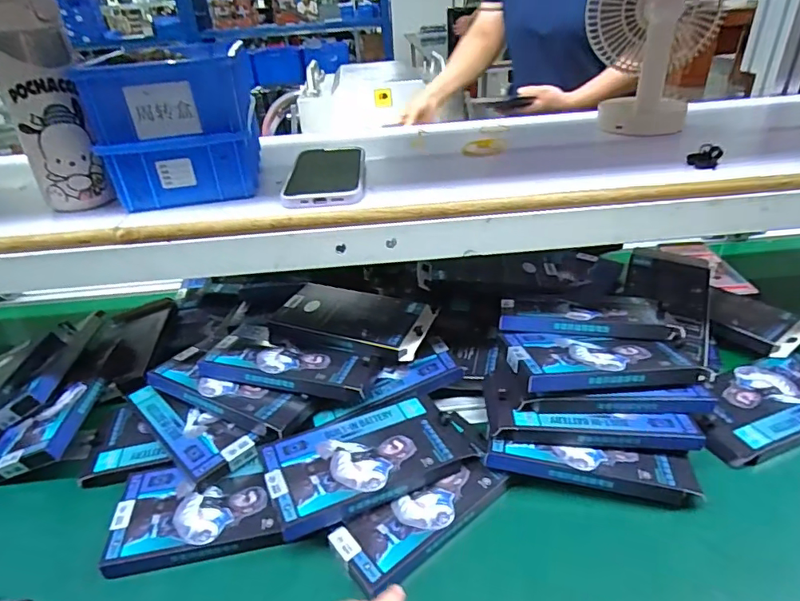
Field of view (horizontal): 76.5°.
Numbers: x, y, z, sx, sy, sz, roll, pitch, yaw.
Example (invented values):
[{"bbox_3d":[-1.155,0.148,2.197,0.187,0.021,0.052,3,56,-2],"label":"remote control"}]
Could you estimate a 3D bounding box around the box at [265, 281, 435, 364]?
[{"bbox_3d":[-0.053,0.023,0.597,0.174,0.021,0.107,10,34,21],"label":"box"}]

